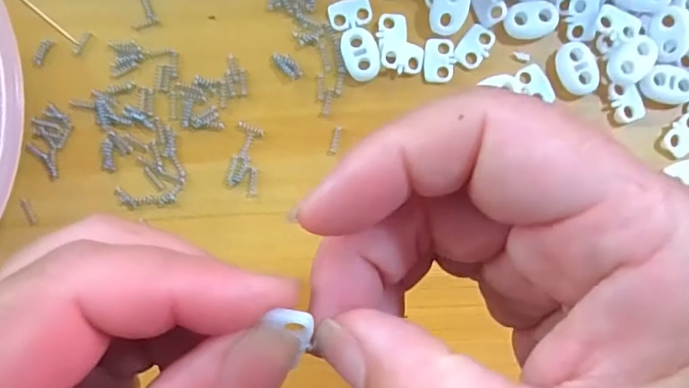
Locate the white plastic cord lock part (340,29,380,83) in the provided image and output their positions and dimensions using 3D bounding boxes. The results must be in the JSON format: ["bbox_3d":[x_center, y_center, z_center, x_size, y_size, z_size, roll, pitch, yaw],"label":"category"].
[{"bbox_3d":[0.006,-0.059,0.224,0.013,0.005,0.023,-20,87,0],"label":"white plastic cord lock part"}]

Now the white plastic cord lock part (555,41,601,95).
[{"bbox_3d":[0.097,-0.052,0.219,0.015,0.004,0.022,-16,87,1],"label":"white plastic cord lock part"}]

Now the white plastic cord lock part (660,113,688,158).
[{"bbox_3d":[0.141,-0.026,0.218,0.010,0.004,0.019,35,89,3],"label":"white plastic cord lock part"}]

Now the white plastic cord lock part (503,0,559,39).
[{"bbox_3d":[0.079,-0.073,0.221,0.022,0.004,0.014,-10,87,1],"label":"white plastic cord lock part"}]

